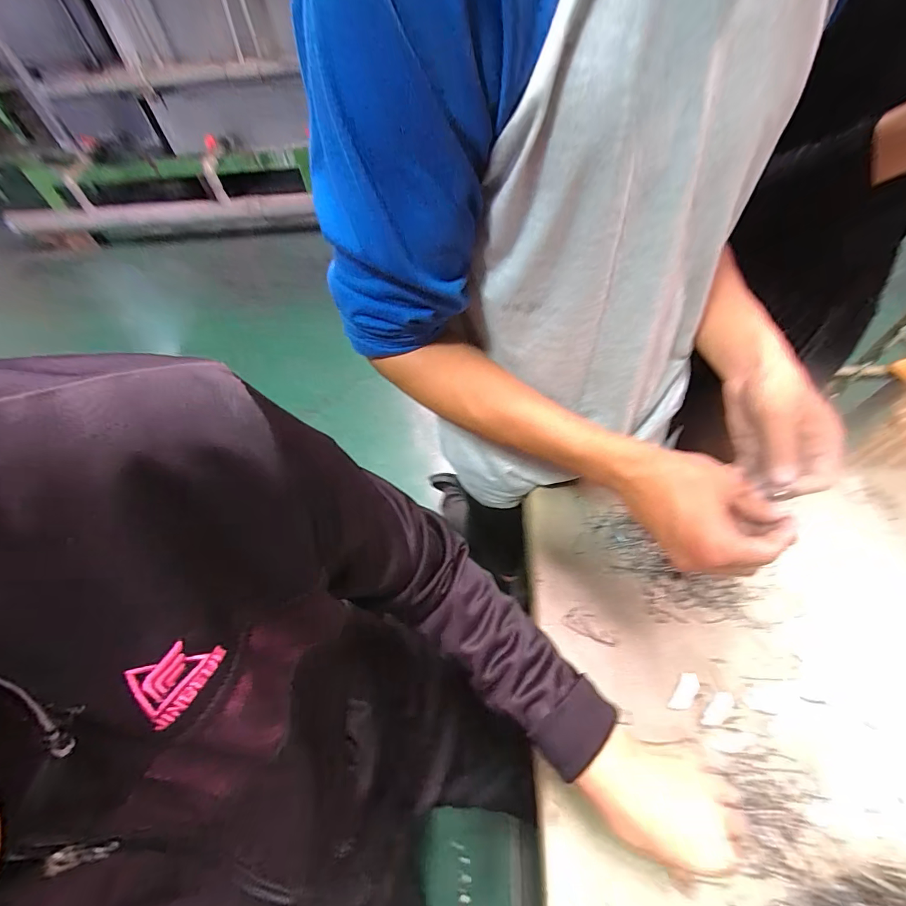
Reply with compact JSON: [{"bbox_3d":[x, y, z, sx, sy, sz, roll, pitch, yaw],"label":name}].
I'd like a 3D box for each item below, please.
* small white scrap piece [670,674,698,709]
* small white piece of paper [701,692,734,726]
[{"bbox_3d":[0.225,0.231,0.401,0.017,0.004,0.040,29,63,21],"label":"small white scrap piece"},{"bbox_3d":[0.251,0.242,0.391,0.015,0.004,0.039,38,66,25],"label":"small white piece of paper"}]

